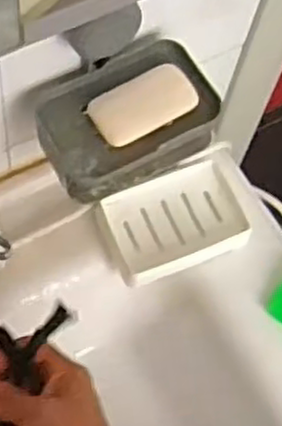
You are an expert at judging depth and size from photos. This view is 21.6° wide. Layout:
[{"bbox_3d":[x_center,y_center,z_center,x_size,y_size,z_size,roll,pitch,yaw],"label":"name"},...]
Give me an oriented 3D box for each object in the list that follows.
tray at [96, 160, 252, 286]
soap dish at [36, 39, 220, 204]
[{"bbox_3d":[0.032,0.008,0.682,0.128,0.023,0.087,-19,68,-15],"label":"tray"},{"bbox_3d":[-0.012,-0.073,0.595,0.142,0.051,0.095,-25,70,-17],"label":"soap dish"}]

